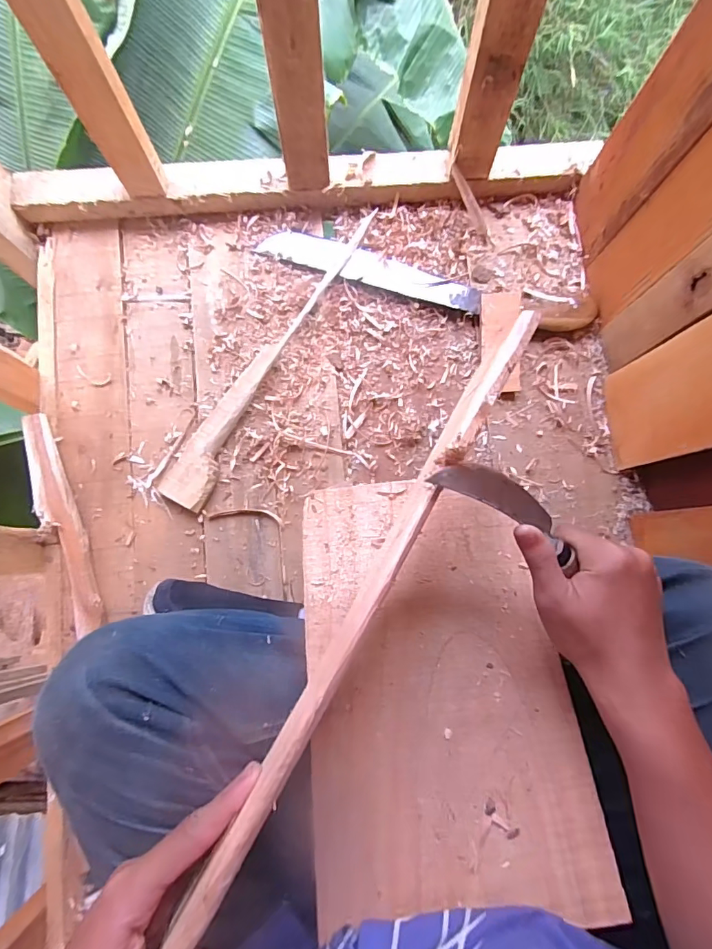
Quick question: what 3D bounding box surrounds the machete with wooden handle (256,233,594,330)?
[{"bbox_3d":[0.087,-0.249,0.600,0.429,0.023,0.048,16,82,4],"label":"machete with wooden handle"}]

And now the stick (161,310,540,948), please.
[{"bbox_3d":[0.008,0.069,0.263,0.015,0.025,0.377,29,81,5],"label":"stick"}]

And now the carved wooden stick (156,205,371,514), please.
[{"bbox_3d":[-0.109,-0.153,0.585,0.056,0.015,0.427,29,83,5],"label":"carved wooden stick"}]

